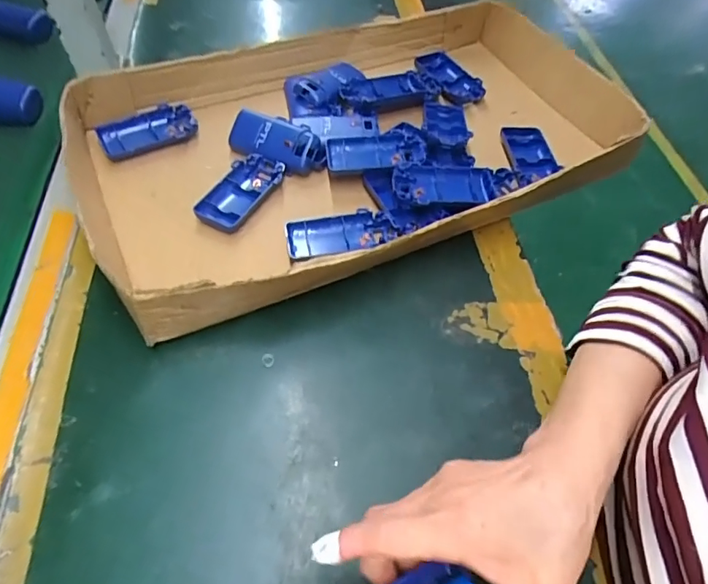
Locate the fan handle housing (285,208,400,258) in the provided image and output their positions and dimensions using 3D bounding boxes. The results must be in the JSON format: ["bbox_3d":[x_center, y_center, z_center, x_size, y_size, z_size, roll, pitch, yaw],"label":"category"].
[{"bbox_3d":[-0.012,-0.051,0.429,0.095,0.014,0.038,-6,56,-8],"label":"fan handle housing"}]

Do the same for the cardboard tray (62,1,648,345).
[{"bbox_3d":[-0.012,-0.167,0.485,0.499,0.050,0.346,-22,59,-18],"label":"cardboard tray"}]

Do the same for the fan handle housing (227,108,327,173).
[{"bbox_3d":[-0.076,-0.150,0.484,0.099,0.021,0.047,25,94,12],"label":"fan handle housing"}]

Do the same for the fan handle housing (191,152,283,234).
[{"bbox_3d":[-0.105,-0.092,0.455,0.051,0.016,0.093,25,57,13],"label":"fan handle housing"}]

